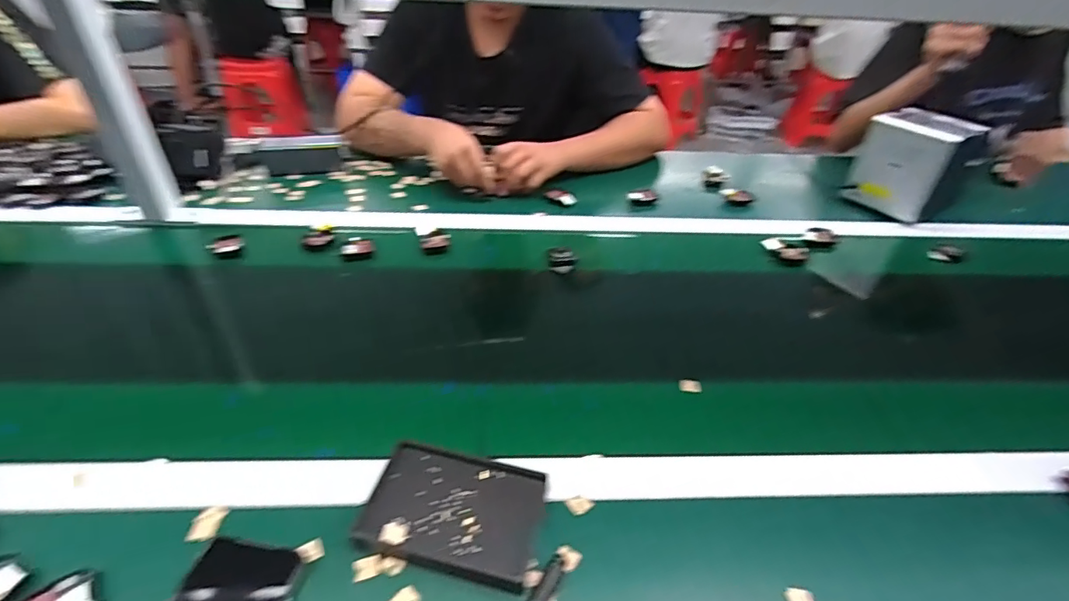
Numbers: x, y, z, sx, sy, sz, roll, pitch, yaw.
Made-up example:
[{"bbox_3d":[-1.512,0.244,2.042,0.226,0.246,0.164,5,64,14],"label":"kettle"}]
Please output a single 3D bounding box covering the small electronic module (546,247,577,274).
[{"bbox_3d":[0.039,-0.056,0.719,0.038,0.016,0.043,-6,39,-14],"label":"small electronic module"}]

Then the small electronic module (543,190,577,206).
[{"bbox_3d":[0.044,-0.171,0.856,0.049,0.014,0.030,25,42,23],"label":"small electronic module"}]

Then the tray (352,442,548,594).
[{"bbox_3d":[-0.062,0.171,0.417,0.134,0.021,0.091,12,38,9],"label":"tray"}]

